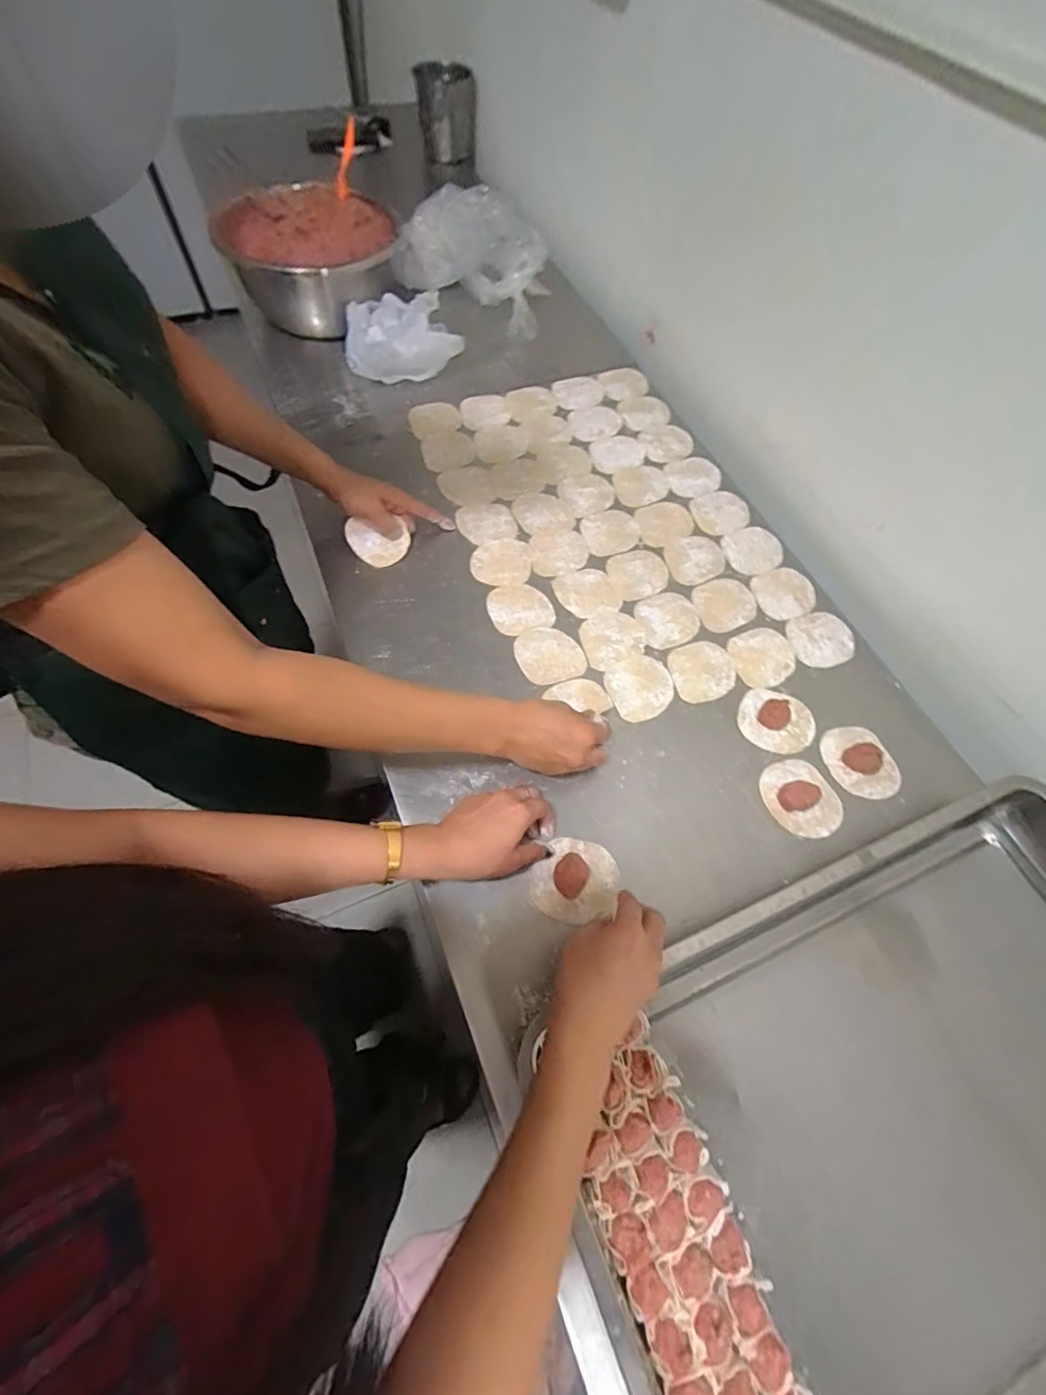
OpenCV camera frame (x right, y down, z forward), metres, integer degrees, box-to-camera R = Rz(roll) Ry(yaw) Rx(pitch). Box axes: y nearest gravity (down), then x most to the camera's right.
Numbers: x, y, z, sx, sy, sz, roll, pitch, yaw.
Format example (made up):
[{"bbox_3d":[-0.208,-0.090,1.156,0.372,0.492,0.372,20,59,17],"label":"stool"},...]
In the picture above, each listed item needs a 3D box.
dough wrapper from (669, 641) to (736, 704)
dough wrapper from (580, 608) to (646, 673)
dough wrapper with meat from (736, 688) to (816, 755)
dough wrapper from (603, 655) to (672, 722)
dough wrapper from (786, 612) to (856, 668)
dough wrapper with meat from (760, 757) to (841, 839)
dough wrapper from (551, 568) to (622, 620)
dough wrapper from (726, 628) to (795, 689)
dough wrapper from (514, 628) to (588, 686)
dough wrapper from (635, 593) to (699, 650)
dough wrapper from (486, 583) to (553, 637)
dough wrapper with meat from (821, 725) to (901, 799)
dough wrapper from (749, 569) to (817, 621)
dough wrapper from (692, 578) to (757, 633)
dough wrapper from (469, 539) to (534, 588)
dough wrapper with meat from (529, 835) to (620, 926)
[{"bbox_3d":[0.215,-0.032,0.636,0.080,0.004,0.076,1,64,-3],"label":"dough wrapper"},{"bbox_3d":[0.107,-0.074,0.649,0.082,0.004,0.074,-27,68,-15],"label":"dough wrapper"},{"bbox_3d":[0.289,0.027,0.607,0.082,0.013,0.073,23,65,8],"label":"dough wrapper with meat"},{"bbox_3d":[0.137,-0.013,0.620,0.079,0.004,0.075,1,64,-3],"label":"dough wrapper"},{"bbox_3d":[0.373,-0.073,0.670,0.089,0.004,0.074,-15,66,-10],"label":"dough wrapper"},{"bbox_3d":[0.297,0.106,0.568,0.074,0.009,0.083,-22,67,-14],"label":"dough wrapper with meat"},{"bbox_3d":[0.082,-0.133,0.681,0.077,0.004,0.071,-19,66,-12],"label":"dough wrapper"},{"bbox_3d":[0.293,-0.050,0.649,0.081,0.004,0.075,1,64,-3],"label":"dough wrapper"},{"bbox_3d":[0.031,-0.051,0.634,0.077,0.004,0.075,1,64,-3],"label":"dough wrapper"},{"bbox_3d":[0.182,-0.098,0.669,0.078,0.004,0.073,1,64,-3],"label":"dough wrapper"},{"bbox_3d":[-0.004,-0.111,0.665,0.078,0.006,0.073,1,64,-3],"label":"dough wrapper"},{"bbox_3d":[0.373,0.070,0.590,0.069,0.012,0.083,-9,65,-8],"label":"dough wrapper with meat"},{"bbox_3d":[0.343,-0.137,0.701,0.085,0.005,0.071,-18,66,-12],"label":"dough wrapper"},{"bbox_3d":[0.259,-0.120,0.684,0.081,0.004,0.072,-16,66,-11],"label":"dough wrapper"},{"bbox_3d":[-0.027,-0.175,0.694,0.081,0.005,0.074,1,64,-3],"label":"dough wrapper"},{"bbox_3d":[0.051,0.173,0.509,0.080,0.017,0.075,9,64,1],"label":"dough wrapper with meat"}]

